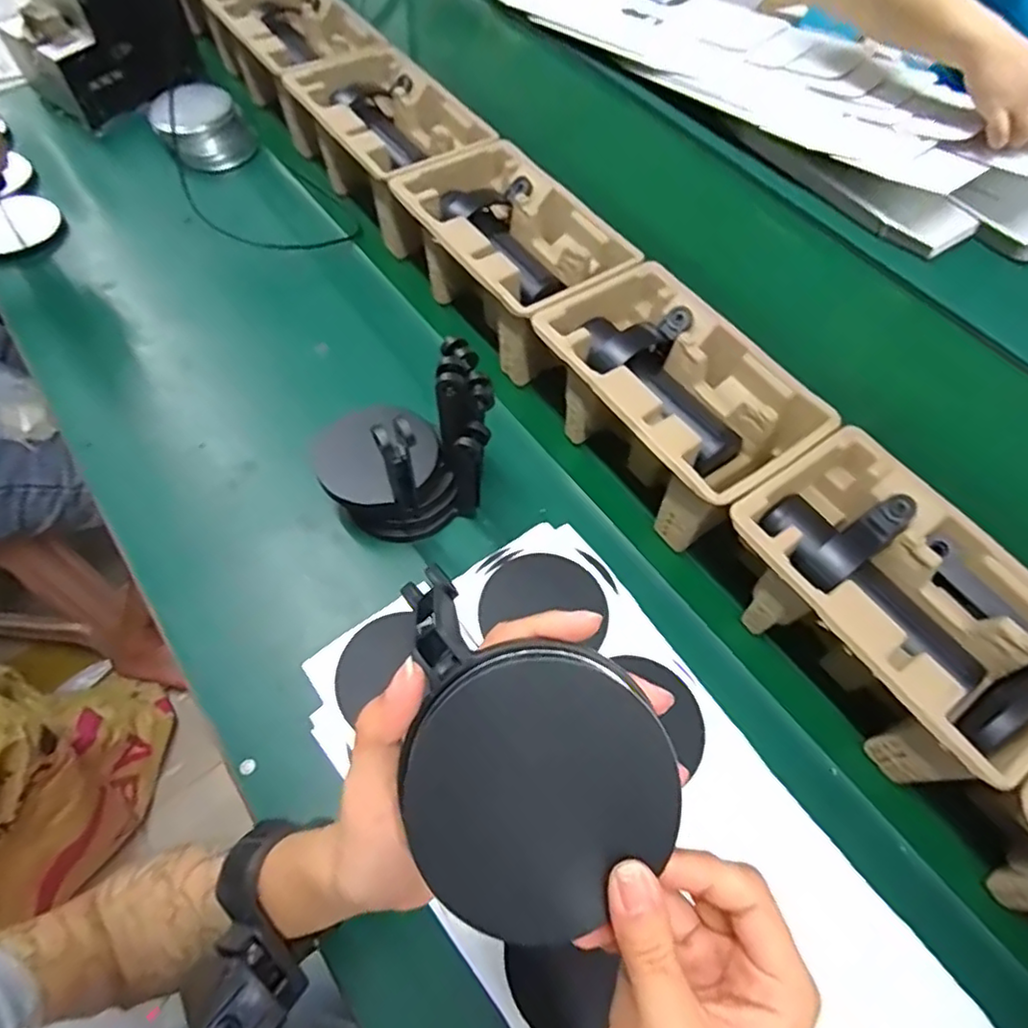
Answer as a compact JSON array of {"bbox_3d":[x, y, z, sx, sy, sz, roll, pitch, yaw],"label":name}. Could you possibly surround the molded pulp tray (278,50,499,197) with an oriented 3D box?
[{"bbox_3d":[-0.147,-0.434,0.731,0.147,0.100,0.259,-33,69,-19],"label":"molded pulp tray"}]

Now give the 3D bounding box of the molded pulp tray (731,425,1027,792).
[{"bbox_3d":[0.268,0.065,0.464,0.145,0.094,0.223,-32,69,-18],"label":"molded pulp tray"}]

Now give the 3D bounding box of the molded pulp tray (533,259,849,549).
[{"bbox_3d":[0.132,-0.098,0.555,0.148,0.099,0.231,-33,69,-19],"label":"molded pulp tray"}]

